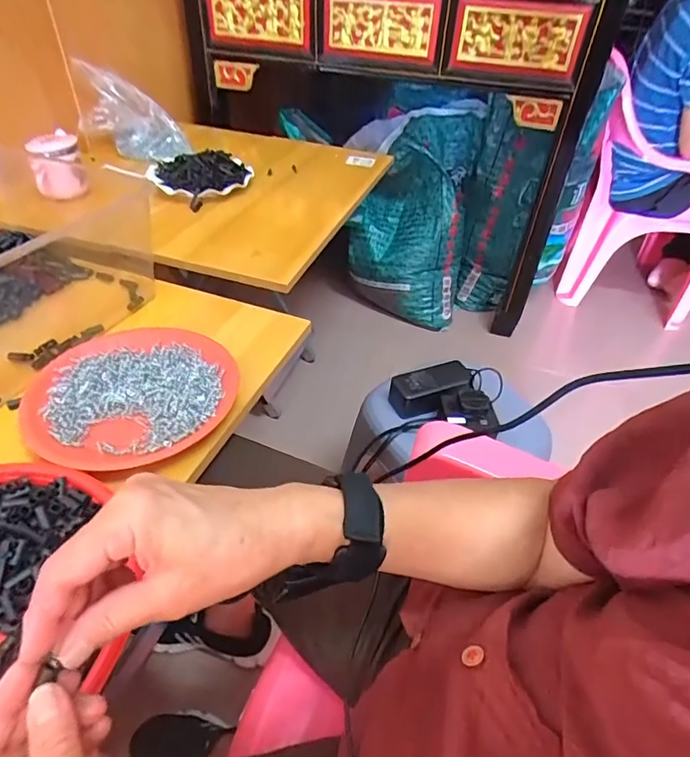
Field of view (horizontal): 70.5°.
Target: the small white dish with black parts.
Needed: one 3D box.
[{"bbox_3d":[-0.257,-0.371,0.869,0.184,0.044,0.136,-6,41,-14],"label":"small white dish with black parts"}]

